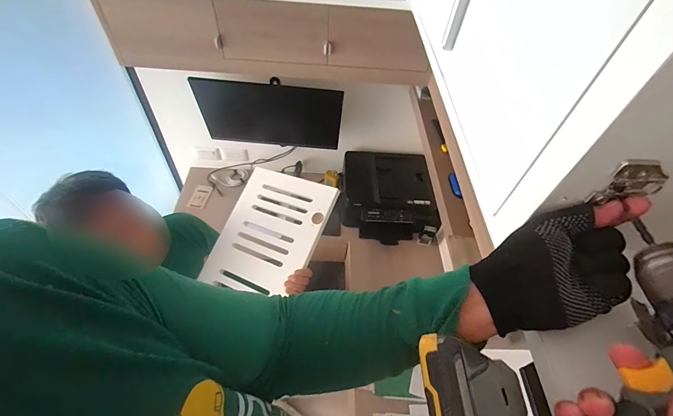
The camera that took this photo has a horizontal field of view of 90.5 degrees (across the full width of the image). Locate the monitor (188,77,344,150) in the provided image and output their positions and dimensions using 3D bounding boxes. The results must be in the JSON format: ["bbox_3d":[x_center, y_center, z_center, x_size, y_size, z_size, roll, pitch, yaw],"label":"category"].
[{"bbox_3d":[-0.260,-0.352,1.310,0.541,0.382,0.029,7,66,-1],"label":"monitor"}]

